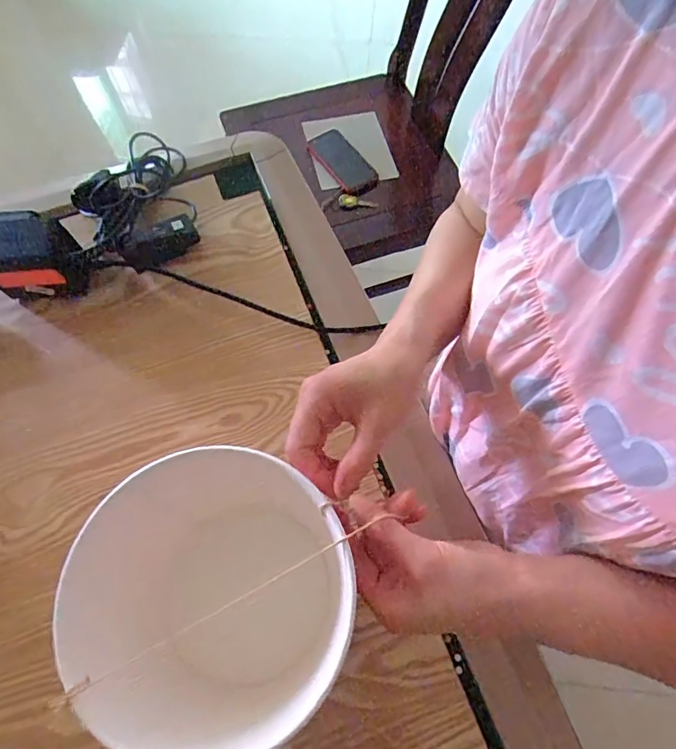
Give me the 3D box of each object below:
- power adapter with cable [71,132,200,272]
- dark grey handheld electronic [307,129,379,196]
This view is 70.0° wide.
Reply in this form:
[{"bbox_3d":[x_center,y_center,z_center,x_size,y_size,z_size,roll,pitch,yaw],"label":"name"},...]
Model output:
[{"bbox_3d":[-0.221,-0.199,0.519,0.114,0.048,0.188,-17,68,-6],"label":"power adapter with cable"},{"bbox_3d":[0.010,-0.442,1.006,0.088,0.008,0.167,-36,80,-18],"label":"dark grey handheld electronic"}]

